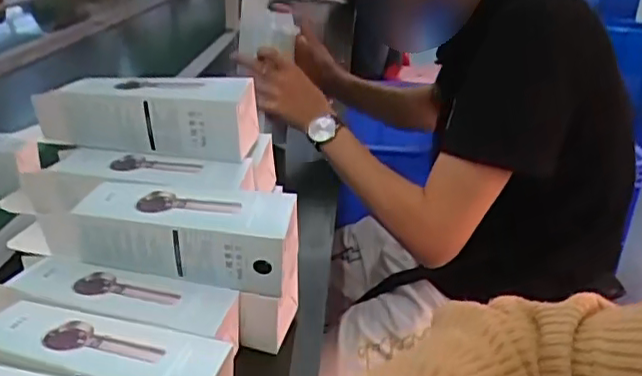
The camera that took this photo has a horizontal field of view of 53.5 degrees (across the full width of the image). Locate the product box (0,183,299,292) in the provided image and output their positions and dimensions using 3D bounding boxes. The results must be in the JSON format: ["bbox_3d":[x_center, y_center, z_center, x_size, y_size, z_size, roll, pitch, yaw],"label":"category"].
[{"bbox_3d":[-0.126,0.034,0.496,0.212,0.058,0.071,5,24,3],"label":"product box"}]

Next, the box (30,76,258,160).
[{"bbox_3d":[-0.152,-0.062,0.553,0.187,0.066,0.060,0,24,-8],"label":"box"}]

